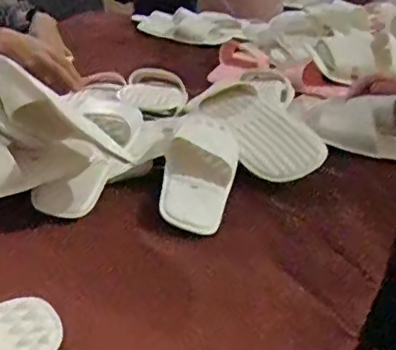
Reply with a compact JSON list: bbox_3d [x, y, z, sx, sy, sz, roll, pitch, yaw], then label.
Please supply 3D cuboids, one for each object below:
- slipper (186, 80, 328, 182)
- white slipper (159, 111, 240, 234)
[{"bbox_3d":[0.090,-0.062,0.885,0.113,0.047,0.240,-27,46,-17],"label":"slipper"},{"bbox_3d":[-0.003,-0.008,0.785,0.106,0.058,0.226,7,28,4],"label":"white slipper"}]

